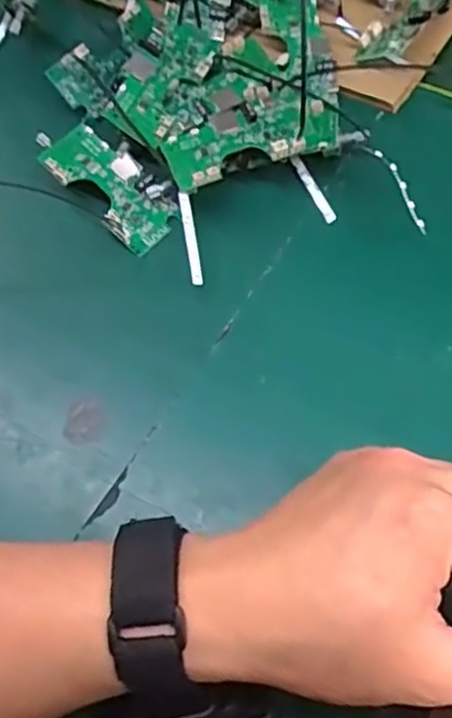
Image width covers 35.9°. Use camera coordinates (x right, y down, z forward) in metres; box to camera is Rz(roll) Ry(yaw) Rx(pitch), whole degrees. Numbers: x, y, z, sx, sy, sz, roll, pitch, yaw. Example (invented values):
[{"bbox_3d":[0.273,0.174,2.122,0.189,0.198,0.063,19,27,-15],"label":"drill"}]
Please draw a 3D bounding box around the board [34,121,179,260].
[{"bbox_3d":[-0.065,-0.100,0.402,0.084,0.009,0.041,44,71,7],"label":"board"}]

